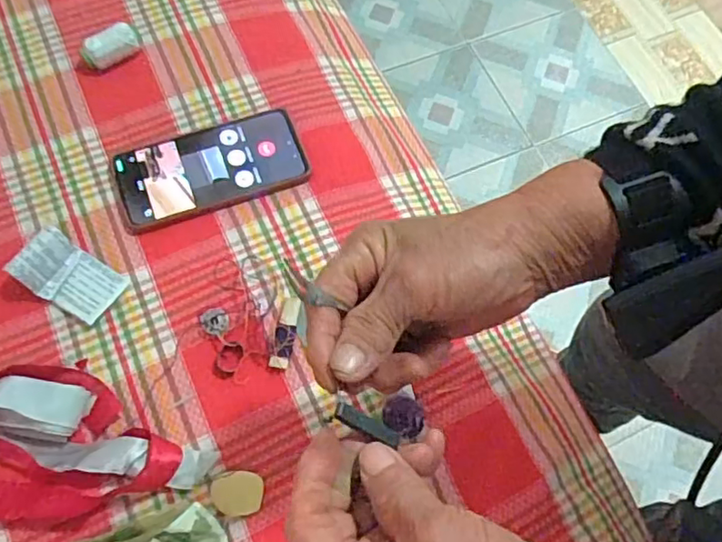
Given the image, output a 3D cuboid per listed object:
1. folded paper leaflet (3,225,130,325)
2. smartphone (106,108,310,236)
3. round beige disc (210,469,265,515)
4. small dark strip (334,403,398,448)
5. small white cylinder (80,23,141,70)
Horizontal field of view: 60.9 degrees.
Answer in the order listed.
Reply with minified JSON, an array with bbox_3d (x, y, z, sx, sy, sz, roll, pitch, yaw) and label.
[{"bbox_3d":[-0.233,0.003,0.488,0.077,0.031,0.051,32,69,8],"label":"folded paper leaflet"},{"bbox_3d":[-0.134,-0.092,0.540,0.164,0.008,0.081,-19,71,-12],"label":"smartphone"},{"bbox_3d":[-0.091,0.162,0.448,0.037,0.004,0.030,2,68,-4],"label":"round beige disc"},{"bbox_3d":[0.002,0.071,0.284,0.033,0.004,0.008,30,71,-16],"label":"small dark strip"},{"bbox_3d":[-0.230,-0.206,0.565,0.054,0.030,0.022,-26,73,-14],"label":"small white cylinder"}]

